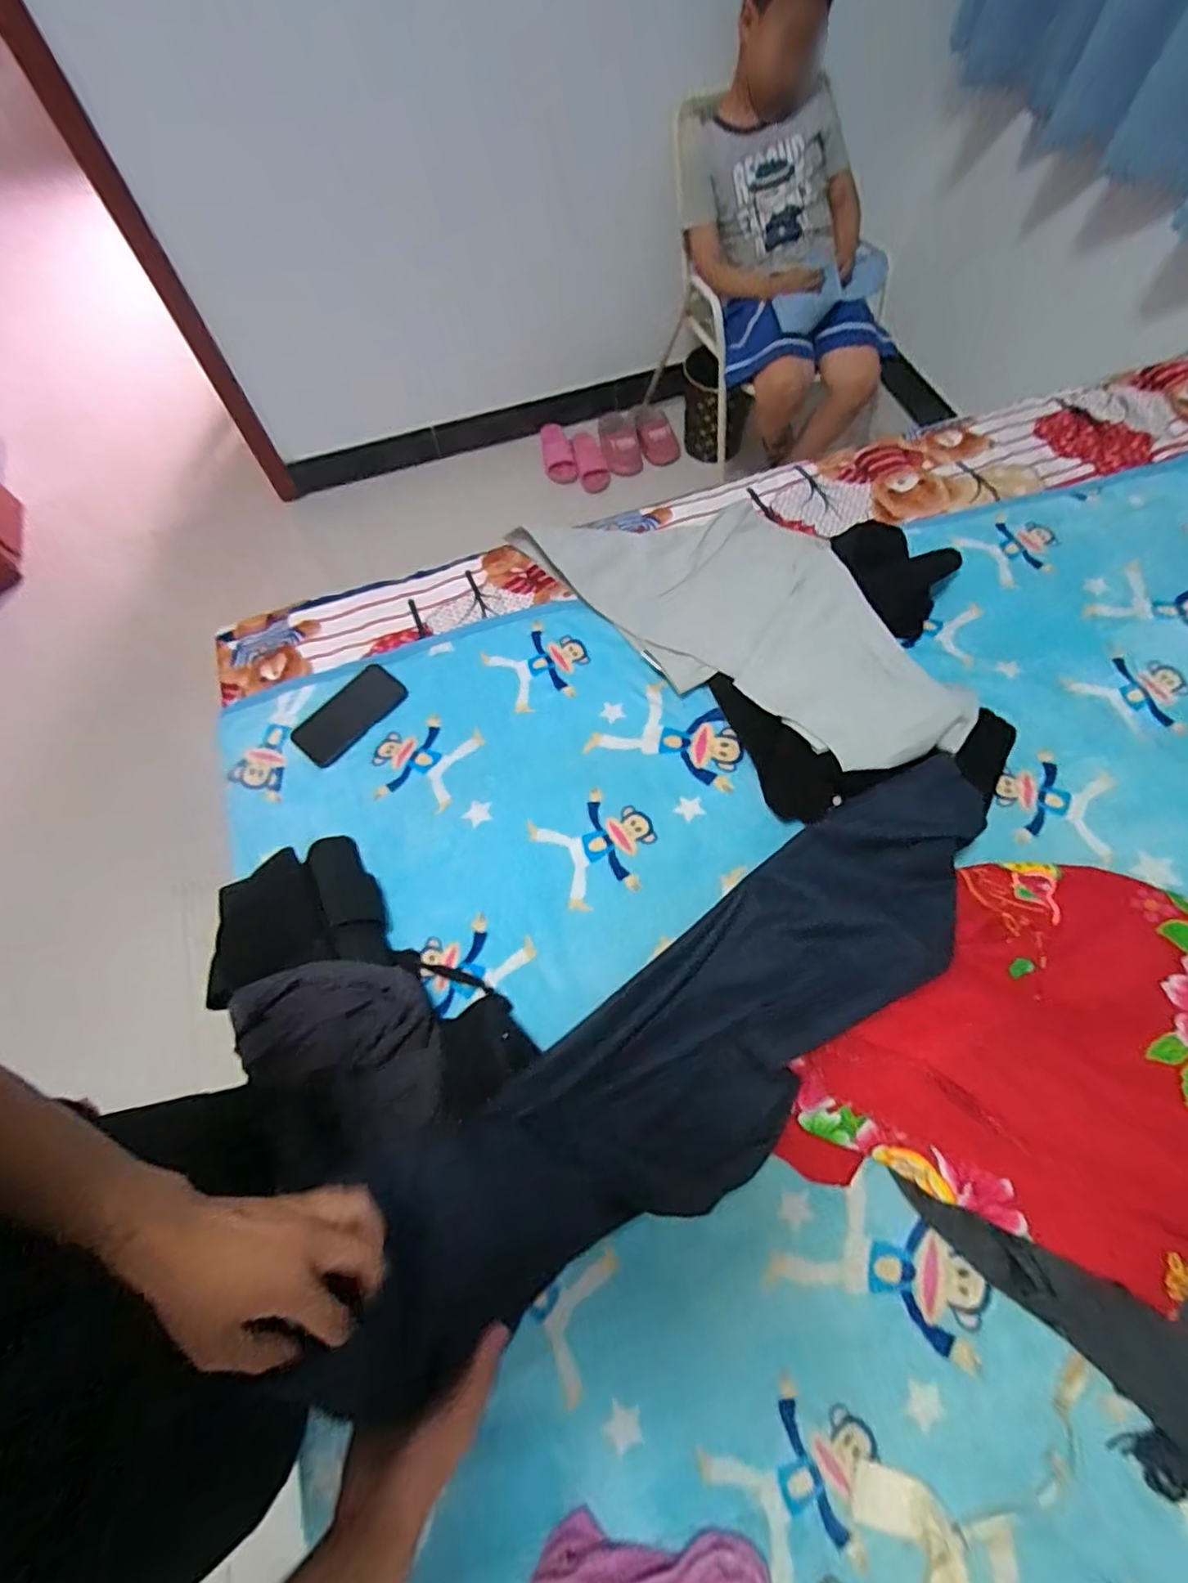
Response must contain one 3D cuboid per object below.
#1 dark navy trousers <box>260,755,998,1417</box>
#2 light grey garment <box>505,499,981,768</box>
[{"bbox_3d":[0.112,0.265,0.628,0.811,0.080,0.206,-36,69,-15],"label":"dark navy trousers"},{"bbox_3d":[0.218,-0.285,0.900,0.316,0.098,0.698,-39,69,-14],"label":"light grey garment"}]

